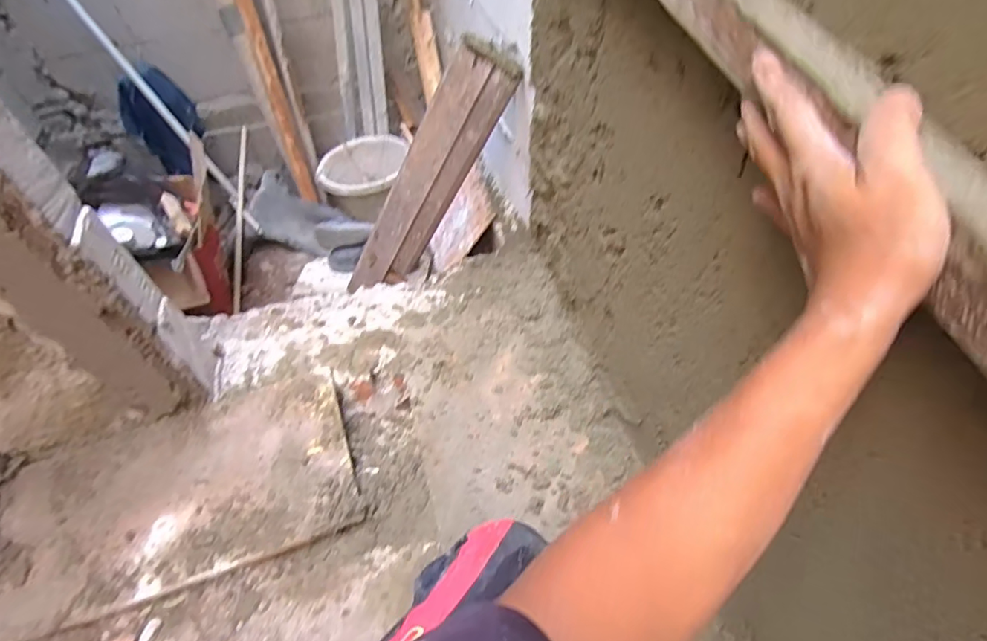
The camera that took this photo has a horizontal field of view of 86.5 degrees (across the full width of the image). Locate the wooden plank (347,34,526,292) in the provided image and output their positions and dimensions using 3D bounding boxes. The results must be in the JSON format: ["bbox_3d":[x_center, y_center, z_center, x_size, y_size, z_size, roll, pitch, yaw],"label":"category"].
[{"bbox_3d":[-0.163,-0.286,1.175,0.133,0.691,0.075,18,43,-25],"label":"wooden plank"}]

